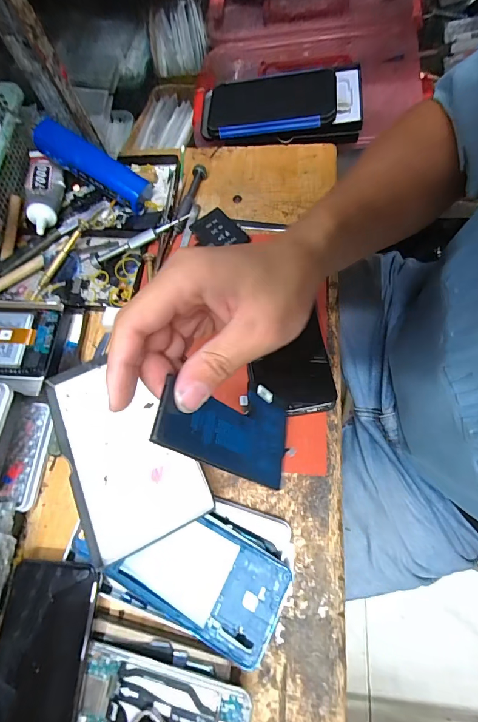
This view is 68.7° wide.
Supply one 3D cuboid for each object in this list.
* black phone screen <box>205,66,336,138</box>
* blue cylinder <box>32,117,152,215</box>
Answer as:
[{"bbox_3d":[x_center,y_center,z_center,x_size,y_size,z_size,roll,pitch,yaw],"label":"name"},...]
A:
[{"bbox_3d":[0.039,-0.335,0.456,0.164,0.017,0.090,-1,76,12],"label":"black phone screen"},{"bbox_3d":[-0.165,-0.224,0.400,0.128,0.028,0.033,29,73,-12],"label":"blue cylinder"}]

